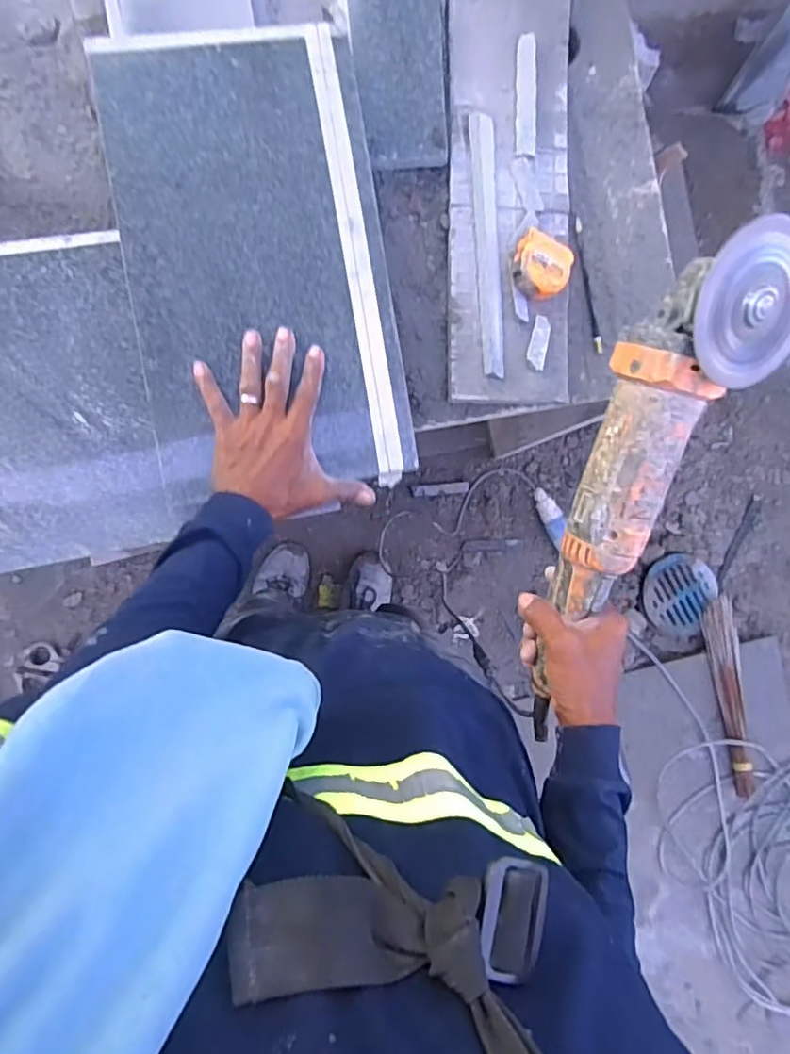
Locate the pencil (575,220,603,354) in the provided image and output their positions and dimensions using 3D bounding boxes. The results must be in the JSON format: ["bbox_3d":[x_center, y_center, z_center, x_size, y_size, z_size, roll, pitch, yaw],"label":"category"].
[{"bbox_3d":[0.213,-0.265,0.677,0.012,0.005,0.145,-8,89,-7],"label":"pencil"}]

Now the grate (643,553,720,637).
[{"bbox_3d":[0.689,0.163,1.489,0.166,0.031,0.199,31,85,-5],"label":"grate"}]

